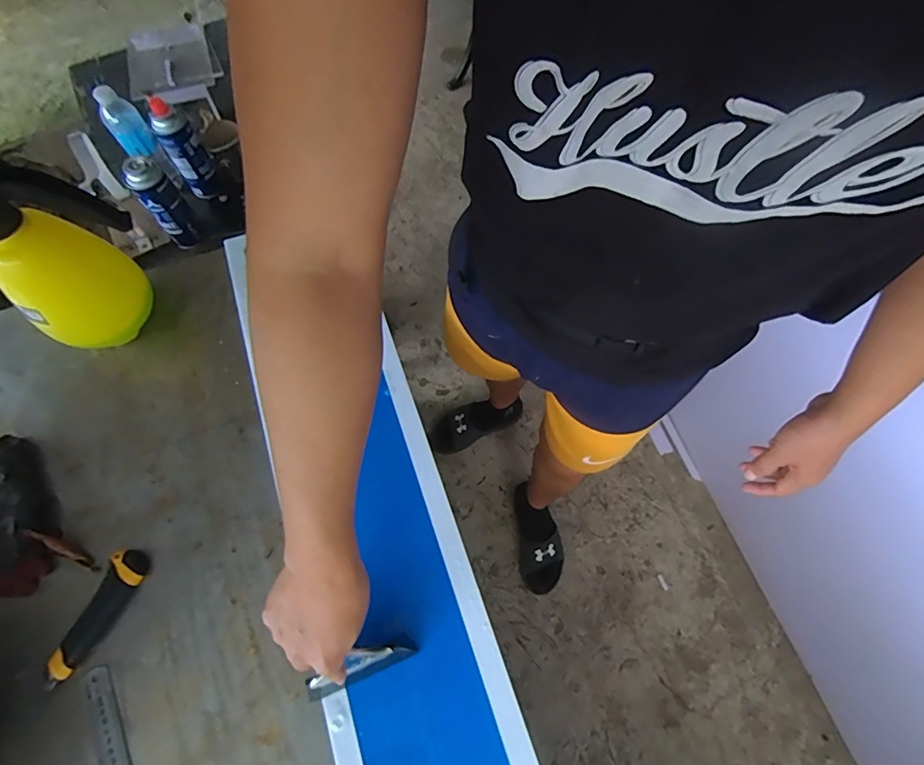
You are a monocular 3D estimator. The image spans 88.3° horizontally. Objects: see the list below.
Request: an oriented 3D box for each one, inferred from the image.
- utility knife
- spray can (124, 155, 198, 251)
[{"bbox_3d":[-0.418,0.265,0.543,0.039,0.018,0.146,25,70,10],"label":"utility knife"},{"bbox_3d":[-0.547,-0.330,0.876,0.067,0.165,0.052,-42,74,-16],"label":"spray can"}]

